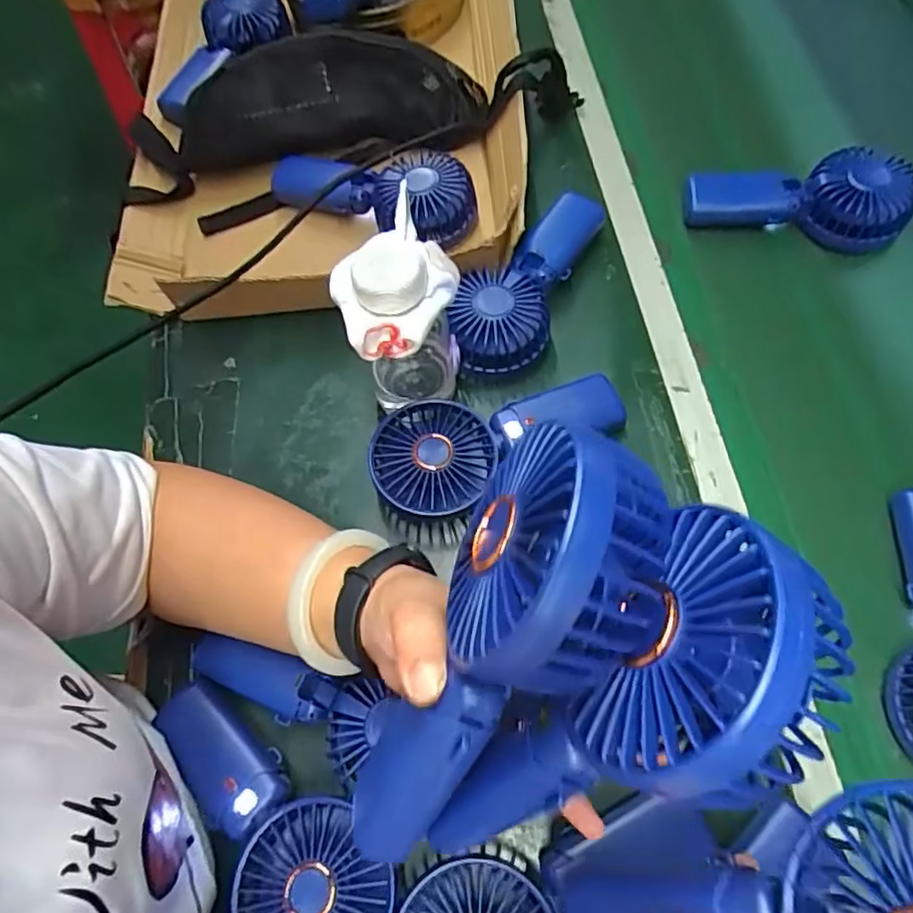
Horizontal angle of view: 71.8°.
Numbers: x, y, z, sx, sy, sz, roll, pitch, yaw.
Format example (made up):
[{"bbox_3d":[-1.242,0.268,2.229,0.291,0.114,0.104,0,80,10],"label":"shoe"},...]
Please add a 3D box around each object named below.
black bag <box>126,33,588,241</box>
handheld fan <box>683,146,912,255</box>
[{"bbox_3d":[-0.101,-0.329,0.590,0.428,0.093,0.110,-21,66,-7],"label":"black bag"},{"bbox_3d":[0.297,-0.225,0.543,0.184,0.050,0.078,1,66,3],"label":"handheld fan"}]

